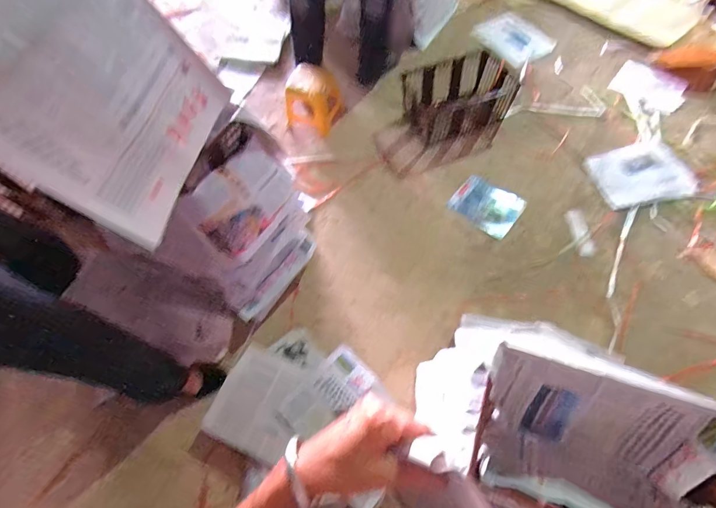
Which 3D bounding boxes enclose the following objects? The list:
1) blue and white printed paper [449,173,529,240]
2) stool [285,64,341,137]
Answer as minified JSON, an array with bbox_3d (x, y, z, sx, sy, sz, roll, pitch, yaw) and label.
[{"bbox_3d":[0.527,-0.201,1.560,0.251,0.024,0.203,37,81,12],"label":"blue and white printed paper"},{"bbox_3d":[-0.198,-0.702,1.761,0.229,0.195,0.263,4,62,7],"label":"stool"}]

